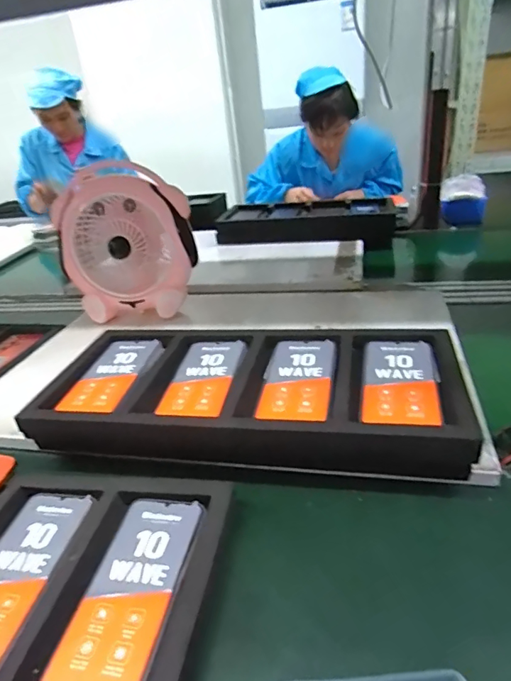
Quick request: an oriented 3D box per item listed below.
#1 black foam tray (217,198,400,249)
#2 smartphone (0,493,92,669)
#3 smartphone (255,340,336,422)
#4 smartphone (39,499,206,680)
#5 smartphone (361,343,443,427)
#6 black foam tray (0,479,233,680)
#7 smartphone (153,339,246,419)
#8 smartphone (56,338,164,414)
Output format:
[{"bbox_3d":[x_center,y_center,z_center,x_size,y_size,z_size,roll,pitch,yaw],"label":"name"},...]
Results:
[{"bbox_3d":[0.145,-0.335,1.307,0.484,0.071,0.224,2,29,16],"label":"black foam tray"},{"bbox_3d":[-0.219,0.210,0.416,0.076,0.014,0.172,0,27,12],"label":"smartphone"},{"bbox_3d":[0.049,0.043,0.540,0.077,0.007,0.171,1,28,14],"label":"smartphone"},{"bbox_3d":[-0.104,0.208,0.388,0.077,0.004,0.170,2,33,15],"label":"smartphone"},{"bbox_3d":[0.162,0.043,0.513,0.080,0.010,0.161,1,28,14],"label":"smartphone"},{"bbox_3d":[-0.269,0.216,0.422,0.477,0.032,0.219,0,27,13],"label":"black foam tray"},{"bbox_3d":[-0.062,0.044,0.564,0.077,0.007,0.163,0,27,12],"label":"smartphone"},{"bbox_3d":[-0.182,0.041,0.596,0.084,0.011,0.160,0,27,11],"label":"smartphone"}]

